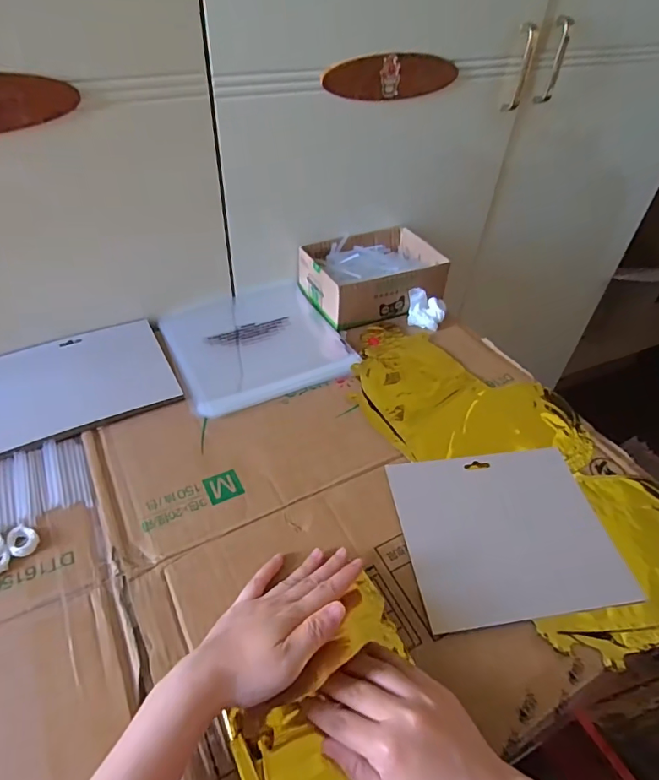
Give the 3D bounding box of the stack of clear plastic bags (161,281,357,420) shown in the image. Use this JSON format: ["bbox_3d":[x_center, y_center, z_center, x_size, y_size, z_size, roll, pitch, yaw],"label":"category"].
[{"bbox_3d":[-0.097,-0.068,0.631,0.208,0.010,0.216,-18,48,-21],"label":"stack of clear plastic bags"}]

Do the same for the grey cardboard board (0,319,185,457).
[{"bbox_3d":[-0.285,-0.015,0.559,0.190,0.010,0.159,-20,49,-23],"label":"grey cardboard board"}]

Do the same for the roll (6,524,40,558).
[{"bbox_3d":[-0.264,0.129,0.417,0.022,0.008,0.030,-29,52,-29],"label":"roll"}]

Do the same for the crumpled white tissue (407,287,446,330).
[{"bbox_3d":[0.135,-0.113,0.670,0.051,0.032,0.046,6,44,3],"label":"crumpled white tissue"}]

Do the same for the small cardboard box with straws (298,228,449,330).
[{"bbox_3d":[0.064,-0.171,0.717,0.193,0.064,0.143,-15,47,-19],"label":"small cardboard box with straws"}]

